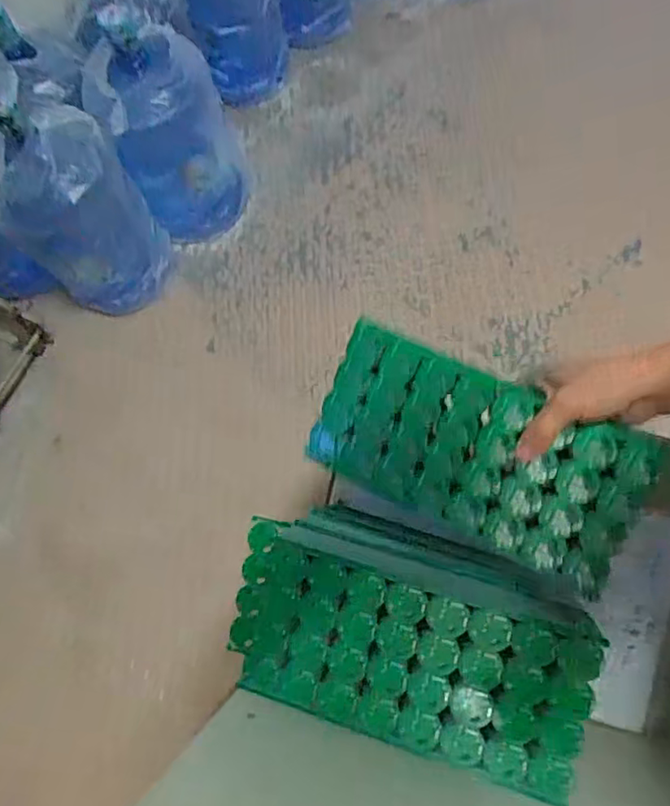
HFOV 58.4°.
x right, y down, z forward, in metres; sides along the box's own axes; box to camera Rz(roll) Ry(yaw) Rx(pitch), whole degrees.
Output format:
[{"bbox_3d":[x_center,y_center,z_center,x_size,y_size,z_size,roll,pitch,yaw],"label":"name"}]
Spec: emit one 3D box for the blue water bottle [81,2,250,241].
[{"bbox_3d":[-0.347,-0.579,1.290,0.231,0.434,0.273,-15,67,0],"label":"blue water bottle"}]

